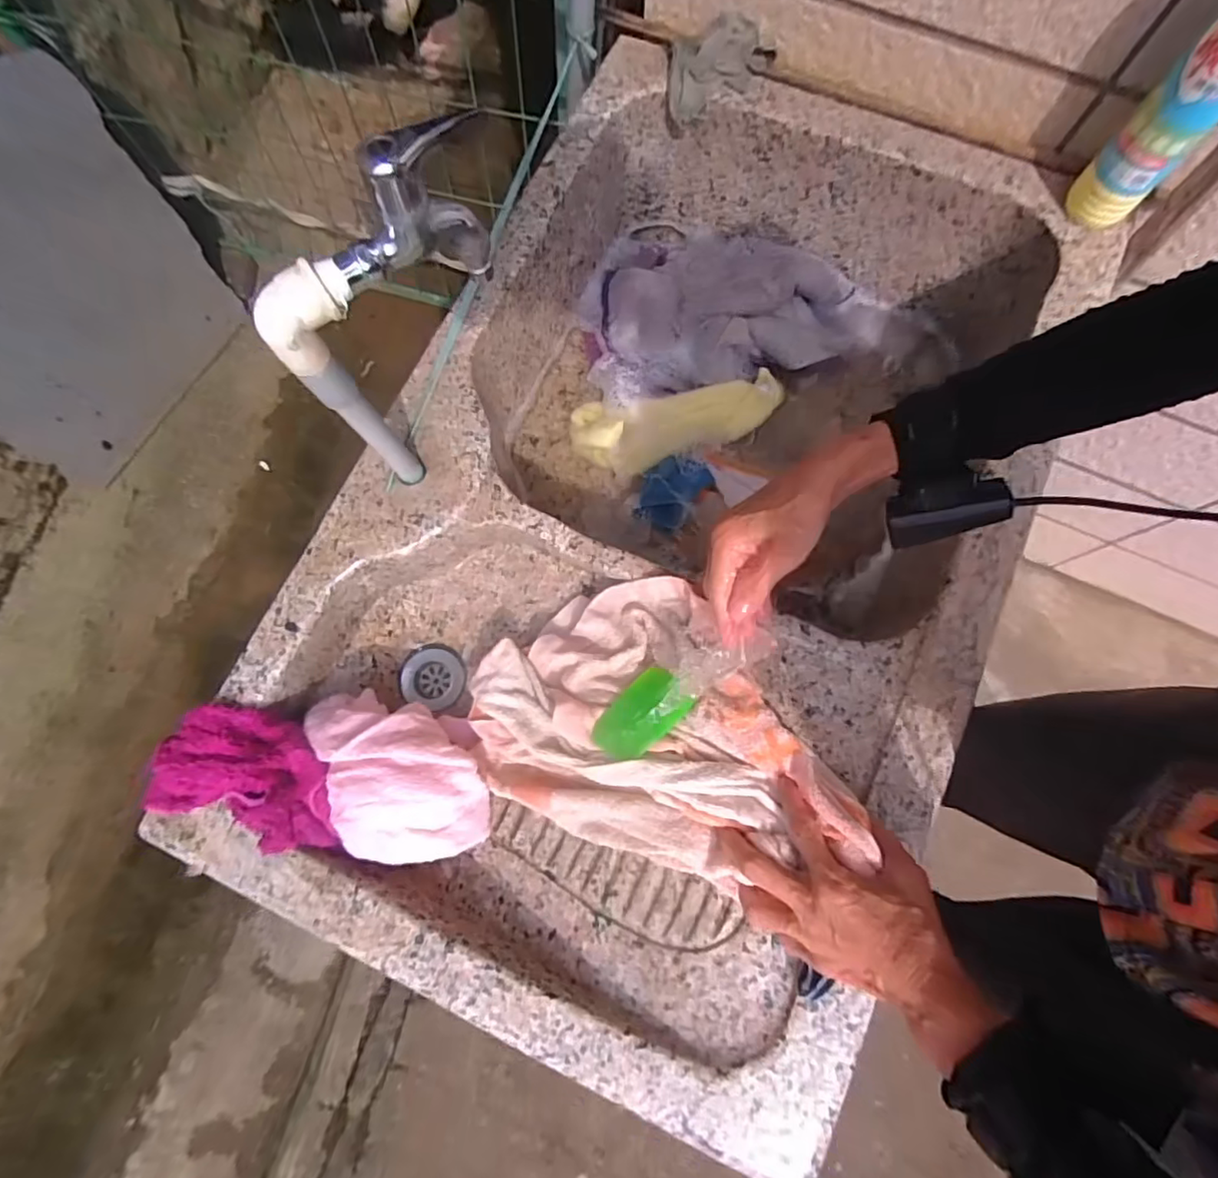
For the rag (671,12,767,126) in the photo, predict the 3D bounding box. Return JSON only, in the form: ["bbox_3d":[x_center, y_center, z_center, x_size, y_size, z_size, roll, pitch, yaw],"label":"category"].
[{"bbox_3d":[0.111,-0.535,0.607,0.091,0.055,0.073,8,74,5],"label":"rag"}]

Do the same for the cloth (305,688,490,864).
[{"bbox_3d":[-0.165,0.143,0.474,0.101,0.074,0.153,-28,80,-6],"label":"cloth"}]

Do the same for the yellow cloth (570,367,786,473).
[{"bbox_3d":[0.084,-0.204,0.702,0.251,0.020,0.098,-14,78,-4],"label":"yellow cloth"}]

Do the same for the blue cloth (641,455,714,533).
[{"bbox_3d":[0.069,-0.115,0.674,0.066,0.013,0.093,41,80,8],"label":"blue cloth"}]

